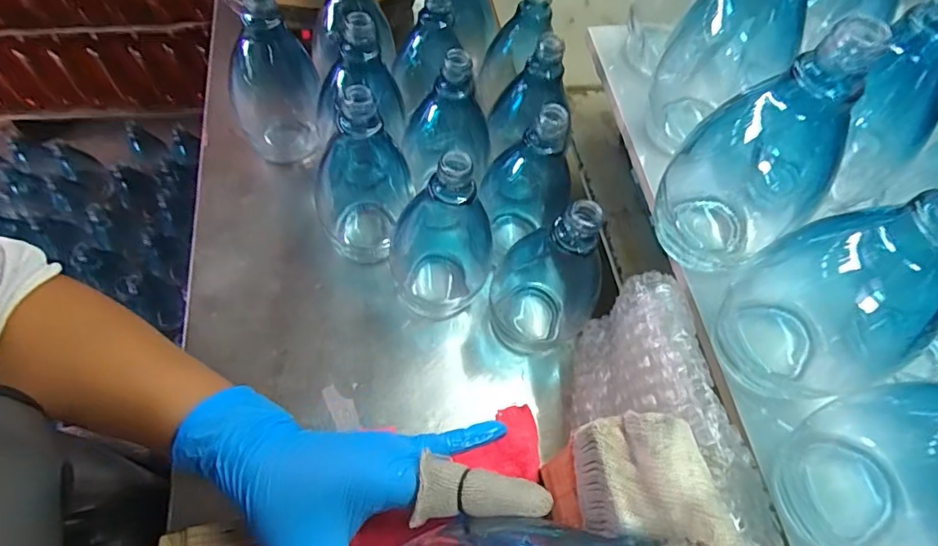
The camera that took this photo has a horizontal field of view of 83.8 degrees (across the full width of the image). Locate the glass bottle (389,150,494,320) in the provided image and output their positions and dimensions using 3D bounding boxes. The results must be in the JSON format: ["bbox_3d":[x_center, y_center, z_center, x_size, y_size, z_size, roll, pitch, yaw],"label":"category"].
[{"bbox_3d":[-0.026,-0.031,0.367,0.061,0.143,0.072,-16,62,-11],"label":"glass bottle"}]

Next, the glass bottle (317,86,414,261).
[{"bbox_3d":[-0.086,-0.076,0.386,0.062,0.144,0.074,-15,62,-10],"label":"glass bottle"}]

